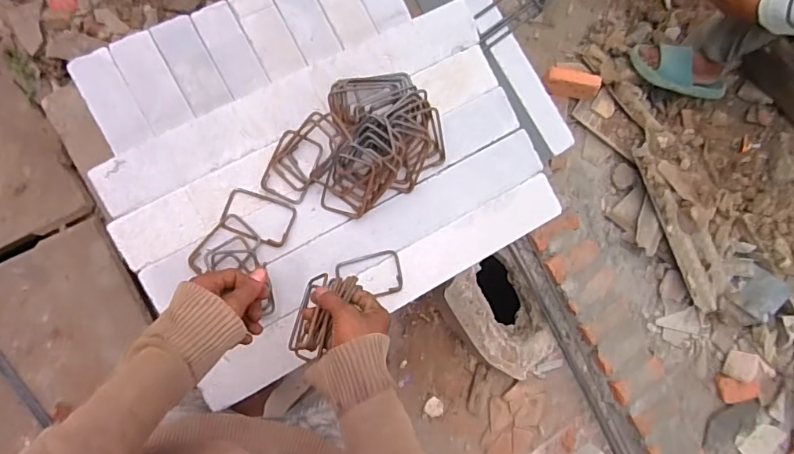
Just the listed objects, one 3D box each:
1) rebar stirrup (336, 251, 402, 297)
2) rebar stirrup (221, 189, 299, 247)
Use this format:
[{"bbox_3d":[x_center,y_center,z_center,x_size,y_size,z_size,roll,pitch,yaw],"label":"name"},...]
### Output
[{"bbox_3d":[-0.039,0.071,0.726,0.093,0.009,0.063,-9,90,-7],"label":"rebar stirrup"},{"bbox_3d":[-0.195,-0.013,0.702,0.095,0.008,0.064,18,84,-11],"label":"rebar stirrup"}]

